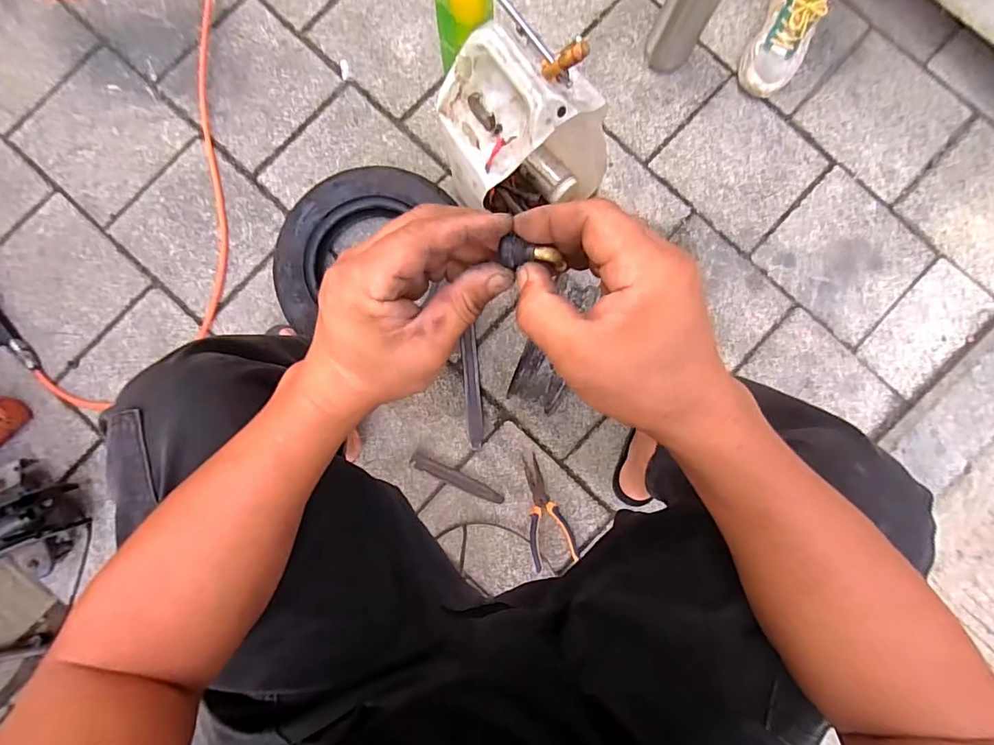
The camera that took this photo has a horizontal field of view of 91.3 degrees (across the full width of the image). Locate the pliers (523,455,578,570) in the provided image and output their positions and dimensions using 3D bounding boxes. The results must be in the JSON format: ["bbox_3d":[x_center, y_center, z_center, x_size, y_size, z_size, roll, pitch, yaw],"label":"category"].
[{"bbox_3d":[0.087,0.237,0.842,0.076,0.014,0.190,-9,87,-2],"label":"pliers"}]

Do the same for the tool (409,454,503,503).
[{"bbox_3d":[-0.069,0.186,0.848,0.172,0.007,0.027,25,84,-2],"label":"tool"}]

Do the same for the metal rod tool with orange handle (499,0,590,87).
[{"bbox_3d":[0.043,-0.403,0.560,0.034,0.068,0.152,-35,88,-4],"label":"metal rod tool with orange handle"}]

